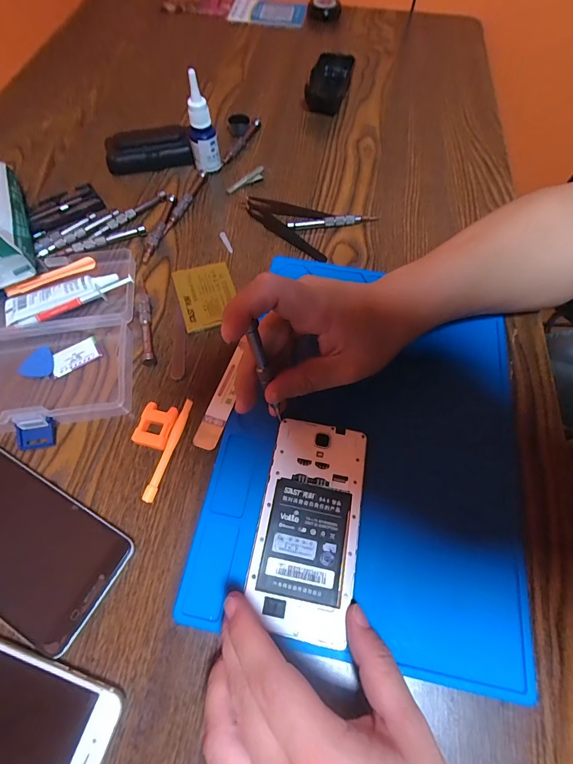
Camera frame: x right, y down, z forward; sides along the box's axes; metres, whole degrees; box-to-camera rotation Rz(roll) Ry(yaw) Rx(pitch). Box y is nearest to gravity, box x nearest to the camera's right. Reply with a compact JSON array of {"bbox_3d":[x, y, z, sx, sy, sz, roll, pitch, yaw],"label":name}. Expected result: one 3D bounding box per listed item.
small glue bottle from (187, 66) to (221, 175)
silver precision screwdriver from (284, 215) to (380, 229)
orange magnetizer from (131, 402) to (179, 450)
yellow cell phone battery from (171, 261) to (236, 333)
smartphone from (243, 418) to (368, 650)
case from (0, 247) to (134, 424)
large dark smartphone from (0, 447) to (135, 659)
[{"bbox_3d":[-0.093,-0.277,0.384,0.028,0.093,0.024,-31,69,-15],"label":"small glue bottle"},{"bbox_3d":[0.051,-0.175,0.384,0.100,0.010,0.008,-9,65,-6],"label":"silver precision screwdriver"},{"bbox_3d":[-0.103,0.035,0.281,0.027,0.012,0.034,12,65,4],"label":"orange magnetizer"},{"bbox_3d":[-0.077,-0.084,0.341,0.054,0.006,0.073,-16,66,-9],"label":"yellow cell phone battery"},{"bbox_3d":[0.016,0.097,0.250,0.069,0.006,0.139,11,65,4],"label":"smartphone"},{"bbox_3d":[-0.213,-0.041,0.309,0.155,0.021,0.175,-14,65,-8],"label":"case"},{"bbox_3d":[-0.185,0.108,0.245,0.146,0.011,0.075,27,67,11],"label":"large dark smartphone"}]

